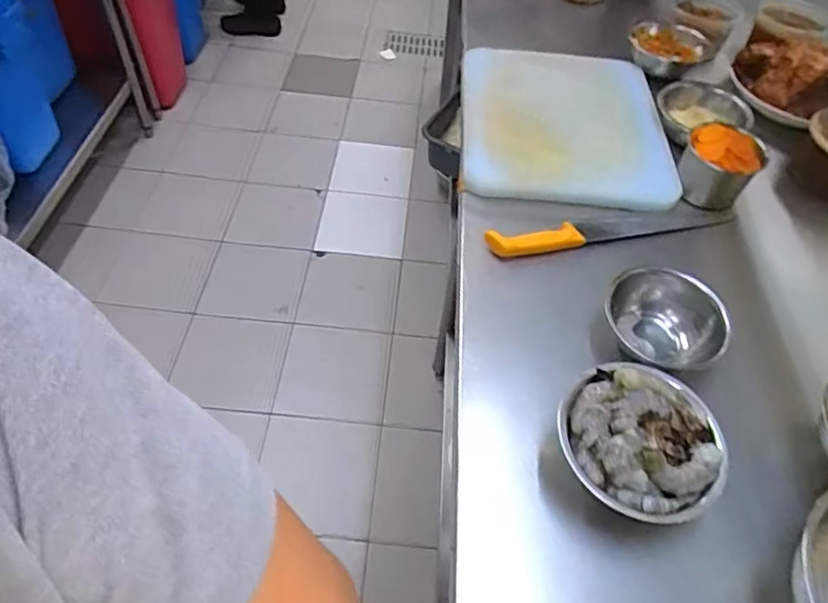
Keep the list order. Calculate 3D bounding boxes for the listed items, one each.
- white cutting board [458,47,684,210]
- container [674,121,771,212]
[{"bbox_3d":[0.264,-0.318,1.022,0.355,0.025,0.381,6,57,-3],"label":"white cutting board"},{"bbox_3d":[0.479,-0.213,0.922,0.111,0.102,0.098,32,56,19],"label":"container"}]

